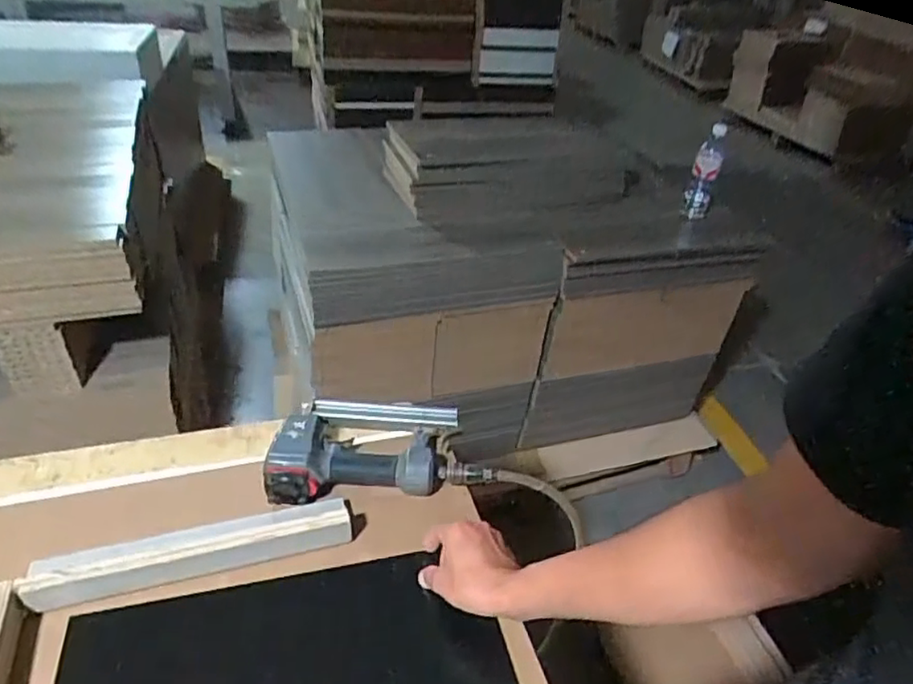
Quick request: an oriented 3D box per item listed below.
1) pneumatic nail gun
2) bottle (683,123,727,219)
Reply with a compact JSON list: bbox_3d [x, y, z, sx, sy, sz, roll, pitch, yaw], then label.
[{"bbox_3d":[-0.100,0.120,0.802,0.260,0.047,0.152,-3,39,-9],"label":"pneumatic nail gun"},{"bbox_3d":[0.526,-0.358,1.341,0.053,0.205,0.050,18,41,16],"label":"bottle"}]

